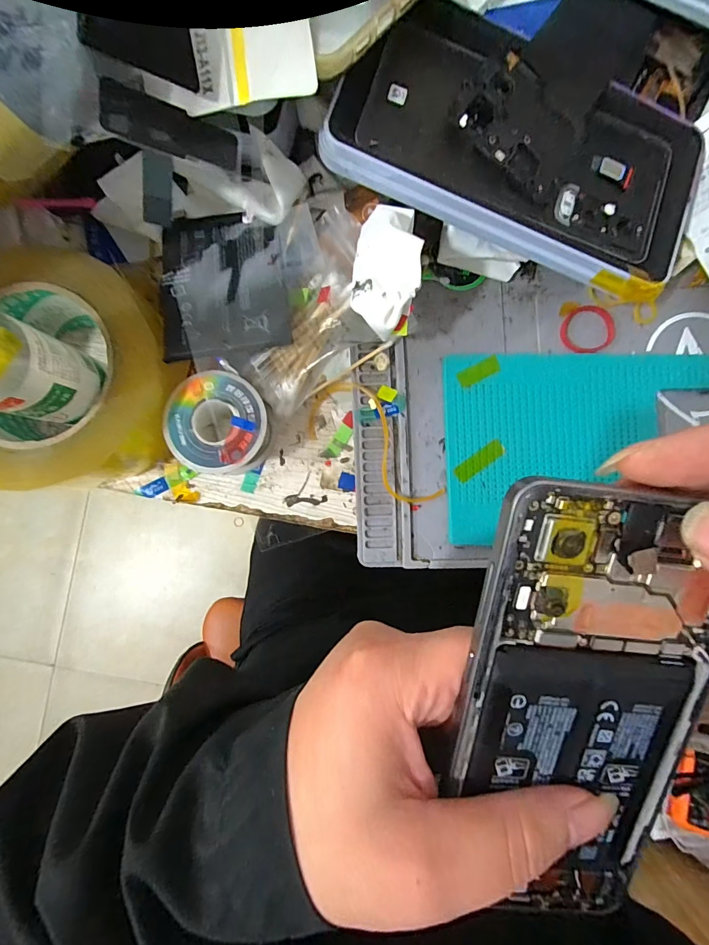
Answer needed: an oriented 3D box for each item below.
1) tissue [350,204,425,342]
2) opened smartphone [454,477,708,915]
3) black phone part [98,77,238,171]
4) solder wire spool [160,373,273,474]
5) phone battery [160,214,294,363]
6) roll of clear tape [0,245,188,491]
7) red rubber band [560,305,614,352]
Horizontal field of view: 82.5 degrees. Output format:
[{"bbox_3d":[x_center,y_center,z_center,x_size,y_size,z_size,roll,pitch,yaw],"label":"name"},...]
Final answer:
[{"bbox_3d":[0.017,-0.096,0.197,0.031,0.018,0.054,13,110,9],"label":"tissue"},{"bbox_3d":[0.070,0.081,0.128,0.073,0.004,0.157,5,104,-3],"label":"opened smartphone"},{"bbox_3d":[-0.072,-0.135,0.160,0.049,0.004,0.017,2,87,-27],"label":"black phone part"},{"bbox_3d":[-0.075,-0.026,0.229,0.052,0.032,0.052,0,87,0],"label":"solder wire spool"},{"bbox_3d":[-0.070,-0.101,0.216,0.064,0.006,0.082,-9,75,-2],"label":"phone battery"},{"bbox_3d":[-0.154,-0.050,0.221,0.119,0.050,0.118,0,87,0],"label":"roll of clear tape"},{"bbox_3d":[0.139,-0.085,0.239,0.032,0.004,0.028,-9,87,0],"label":"red rubber band"}]

